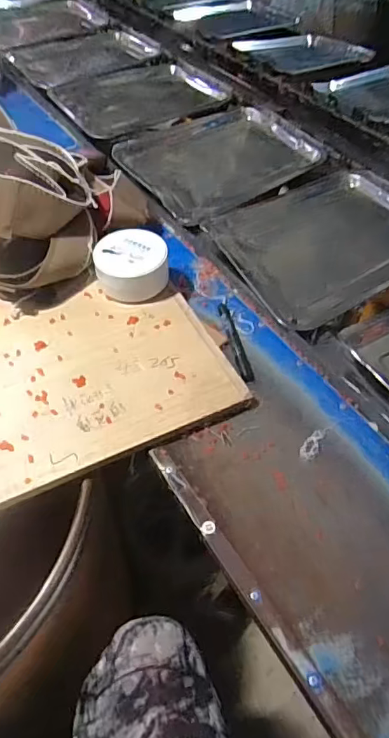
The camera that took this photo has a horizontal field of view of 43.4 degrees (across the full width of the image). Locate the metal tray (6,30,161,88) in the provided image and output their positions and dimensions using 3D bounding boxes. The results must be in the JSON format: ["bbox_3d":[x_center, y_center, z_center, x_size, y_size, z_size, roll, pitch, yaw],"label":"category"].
[{"bbox_3d":[-0.330,-0.854,1.334,0.344,0.040,0.265,-25,54,-24],"label":"metal tray"}]

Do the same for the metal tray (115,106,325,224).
[{"bbox_3d":[0.033,-0.432,0.977,0.356,0.044,0.318,-30,56,-27],"label":"metal tray"}]

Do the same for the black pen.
[{"bbox_3d":[0.057,-0.040,0.682,0.019,0.009,0.144,-6,49,-10],"label":"black pen"}]

